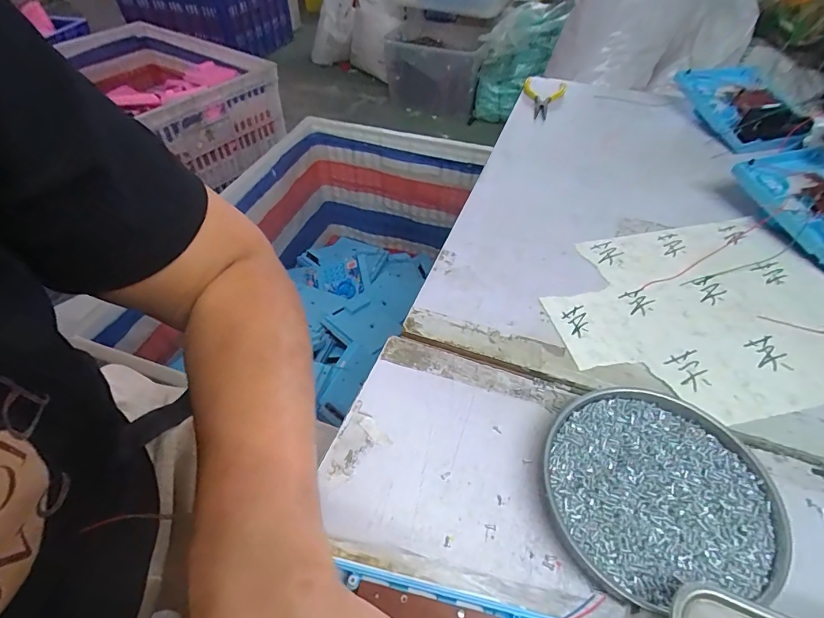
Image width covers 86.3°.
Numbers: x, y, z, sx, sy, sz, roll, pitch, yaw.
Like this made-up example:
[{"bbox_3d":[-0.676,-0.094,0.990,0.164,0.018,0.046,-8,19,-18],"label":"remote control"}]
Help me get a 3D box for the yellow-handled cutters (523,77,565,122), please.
[{"bbox_3d":[0.204,-0.328,0.683,0.065,0.021,0.119,11,49,10],"label":"yellow-handled cutters"}]

